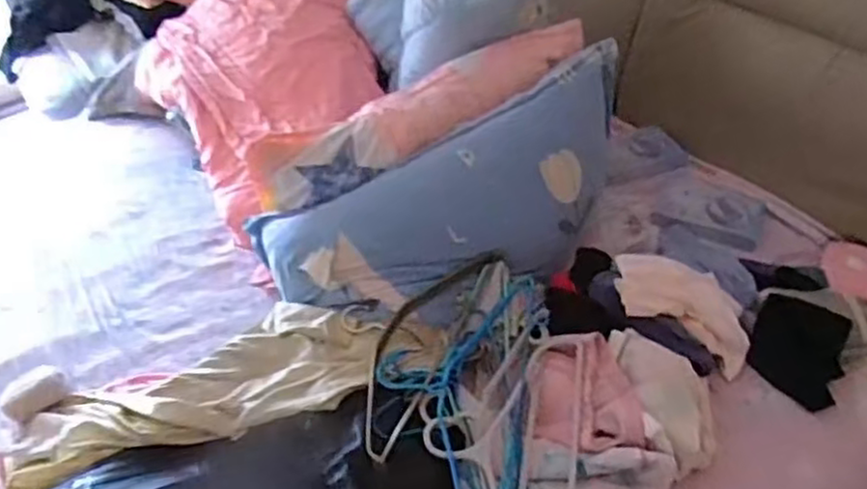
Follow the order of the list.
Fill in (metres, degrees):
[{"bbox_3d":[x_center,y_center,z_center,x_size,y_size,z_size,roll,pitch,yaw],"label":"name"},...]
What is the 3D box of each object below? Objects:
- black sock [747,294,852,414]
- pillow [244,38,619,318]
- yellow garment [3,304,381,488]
[{"bbox_3d":[0.612,0.179,1.189,0.140,0.158,0.030,19,4,21],"label":"black sock"},{"bbox_3d":[0.064,-0.064,1.287,0.710,0.304,0.179,-30,12,-13],"label":"pillow"},{"bbox_3d":[-0.375,0.224,1.130,0.558,0.100,0.222,-10,44,-7],"label":"yellow garment"}]

